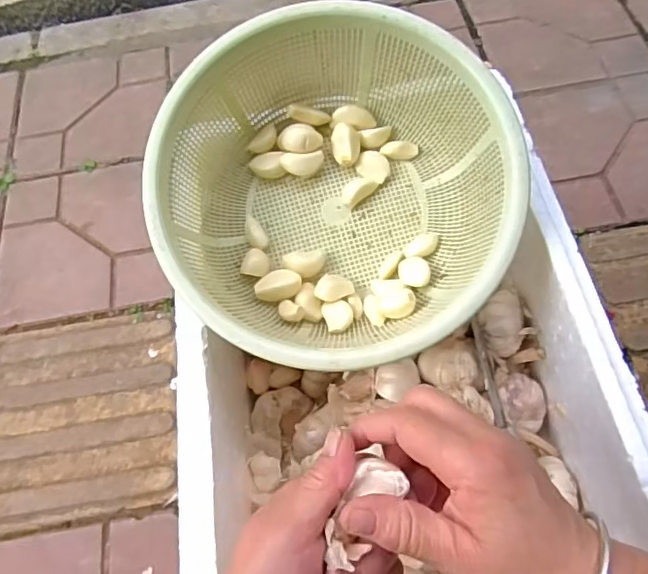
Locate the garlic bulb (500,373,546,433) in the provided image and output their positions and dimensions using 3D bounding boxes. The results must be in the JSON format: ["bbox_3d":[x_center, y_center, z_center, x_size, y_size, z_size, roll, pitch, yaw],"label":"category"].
[{"bbox_3d":[0.157,0.091,0.452,0.037,0.027,0.038,-3,64,3],"label":"garlic bulb"}]

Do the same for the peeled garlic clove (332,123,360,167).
[{"bbox_3d":[0.018,-0.116,0.466,0.021,0.034,0.012,5,17,20],"label":"peeled garlic clove"}]

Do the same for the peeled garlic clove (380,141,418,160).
[{"bbox_3d":[0.063,-0.114,0.473,0.030,0.010,0.014,-2,64,3],"label":"peeled garlic clove"}]

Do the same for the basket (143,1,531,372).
[{"bbox_3d":[0.009,-0.069,0.432,0.253,0.105,0.256,0,80,1],"label":"basket"}]

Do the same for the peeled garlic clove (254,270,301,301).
[{"bbox_3d":[-0.035,-0.002,0.445,0.035,0.014,0.021,1,64,4],"label":"peeled garlic clove"}]

